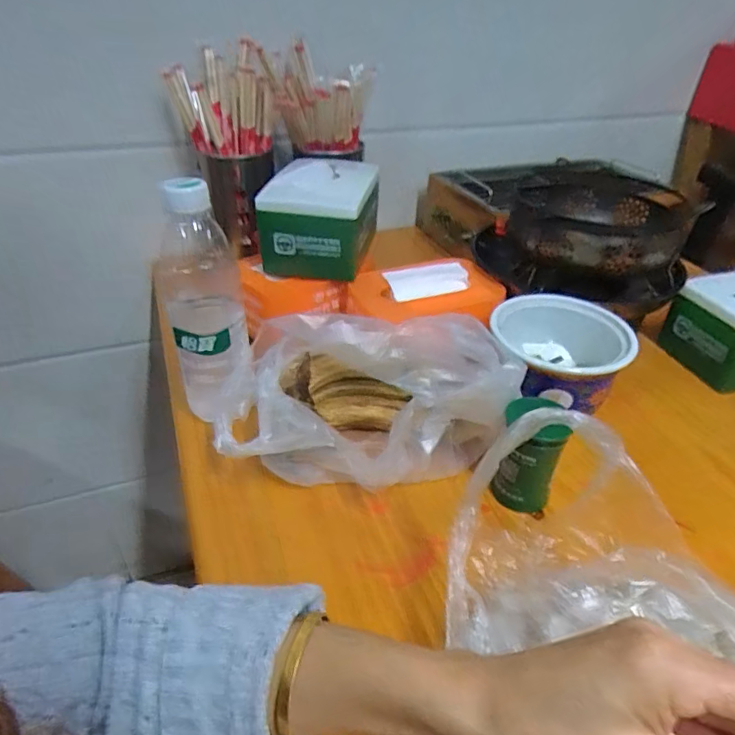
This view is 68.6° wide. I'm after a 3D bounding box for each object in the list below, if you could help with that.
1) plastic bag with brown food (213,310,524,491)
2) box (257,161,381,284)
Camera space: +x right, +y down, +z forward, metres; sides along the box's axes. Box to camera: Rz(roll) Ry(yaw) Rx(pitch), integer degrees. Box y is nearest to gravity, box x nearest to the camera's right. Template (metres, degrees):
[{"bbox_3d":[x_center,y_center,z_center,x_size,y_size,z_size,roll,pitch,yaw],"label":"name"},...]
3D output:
[{"bbox_3d":[-0.004,0.029,0.451,0.228,0.104,0.117,3,36,2],"label":"plastic bag with brown food"},{"bbox_3d":[-0.048,-0.175,0.617,0.105,0.089,0.158,8,37,8],"label":"box"}]

